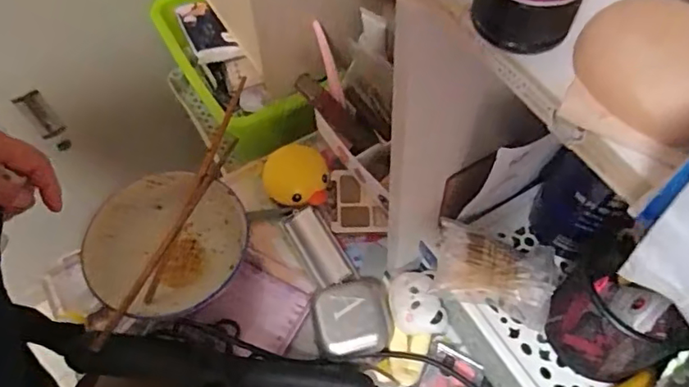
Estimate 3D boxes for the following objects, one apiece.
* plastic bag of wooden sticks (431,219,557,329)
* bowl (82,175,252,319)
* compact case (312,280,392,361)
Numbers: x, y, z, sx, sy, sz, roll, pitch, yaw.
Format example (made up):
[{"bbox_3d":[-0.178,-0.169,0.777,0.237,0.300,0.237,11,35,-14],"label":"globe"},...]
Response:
[{"bbox_3d":[0.121,0.063,0.442,0.095,0.029,0.067,10,61,7],"label":"plastic bag of wooden sticks"},{"bbox_3d":[-0.175,0.051,0.542,0.152,0.065,0.120,-40,67,-19],"label":"bowl"},{"bbox_3d":[0.007,0.119,0.517,0.070,0.028,0.068,-11,60,-5],"label":"compact case"}]

